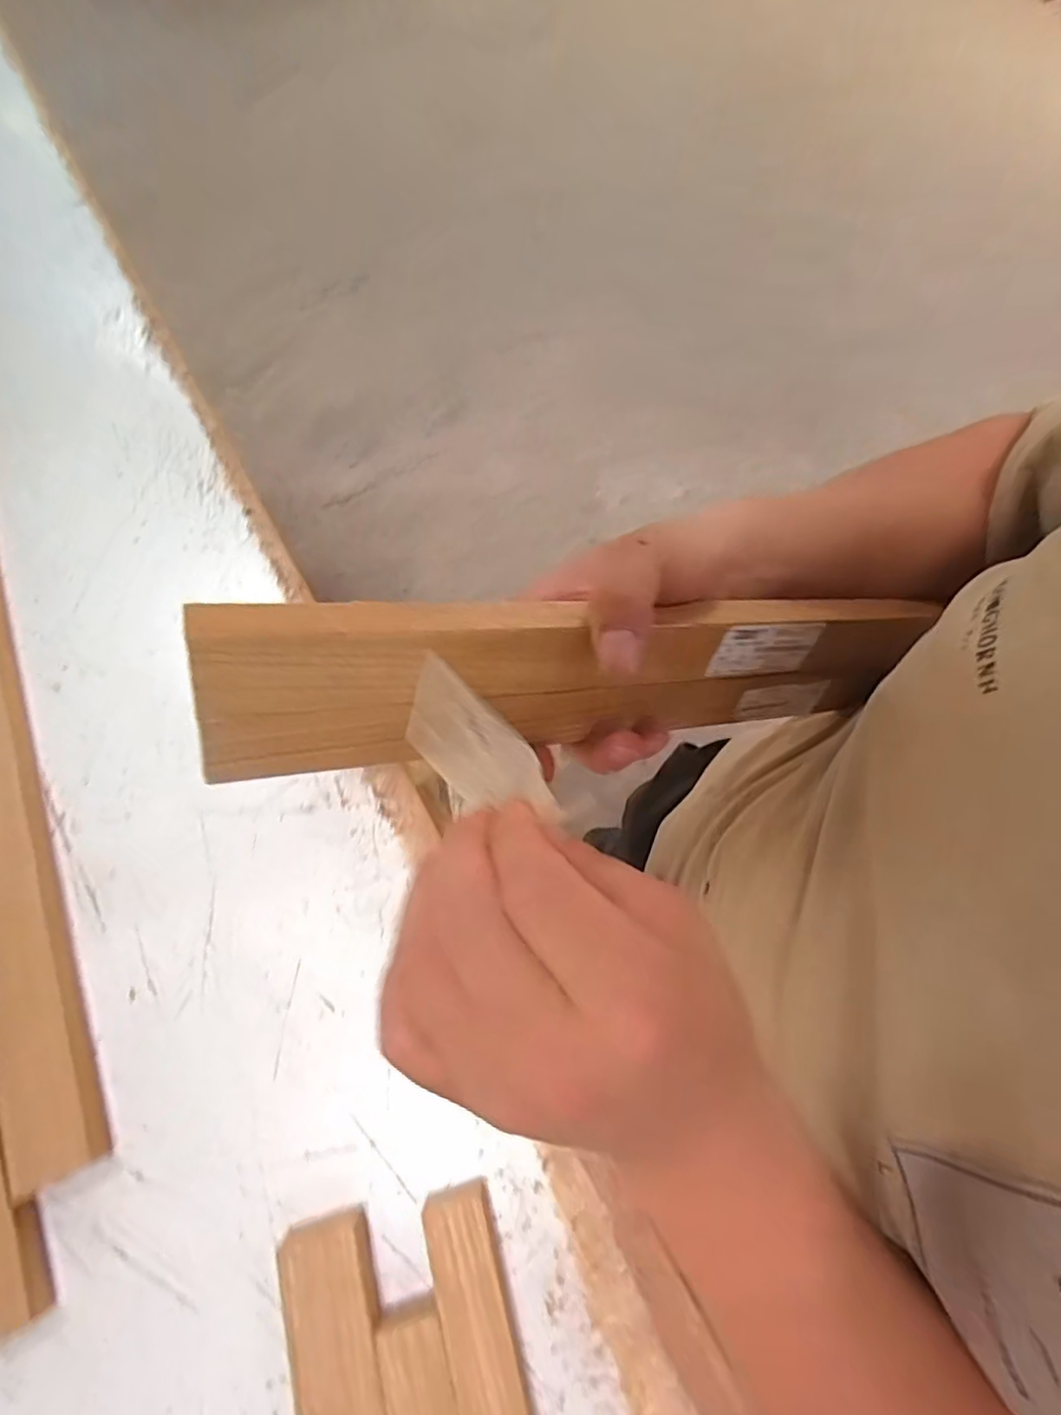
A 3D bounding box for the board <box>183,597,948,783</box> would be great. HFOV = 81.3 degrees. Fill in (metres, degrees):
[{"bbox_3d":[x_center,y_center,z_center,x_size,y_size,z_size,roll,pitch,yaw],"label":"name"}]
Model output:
[{"bbox_3d":[0.040,-0.014,0.264,0.317,0.065,0.016,-5,43,-26],"label":"board"}]

